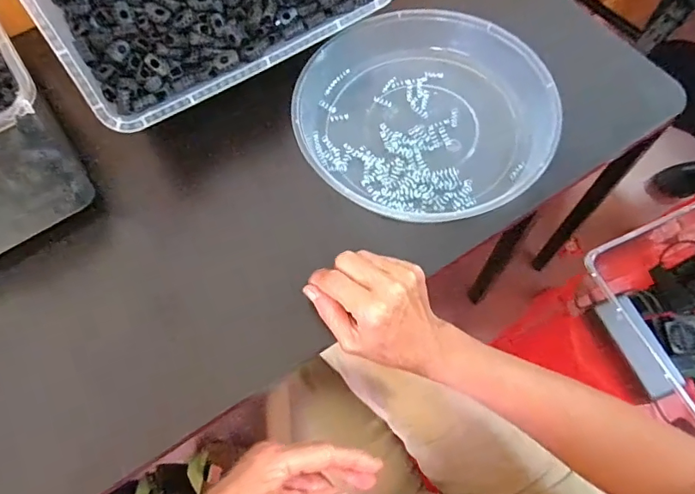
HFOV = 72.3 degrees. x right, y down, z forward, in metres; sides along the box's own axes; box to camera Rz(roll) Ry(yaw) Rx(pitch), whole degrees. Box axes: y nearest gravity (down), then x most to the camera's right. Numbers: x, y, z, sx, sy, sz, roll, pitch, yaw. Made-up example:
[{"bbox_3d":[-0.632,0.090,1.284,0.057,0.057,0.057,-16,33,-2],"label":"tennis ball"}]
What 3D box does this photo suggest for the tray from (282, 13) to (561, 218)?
[{"bbox_3d":[0.069,-0.124,0.456,0.224,0.052,0.222,-1,66,2],"label":"tray"}]

